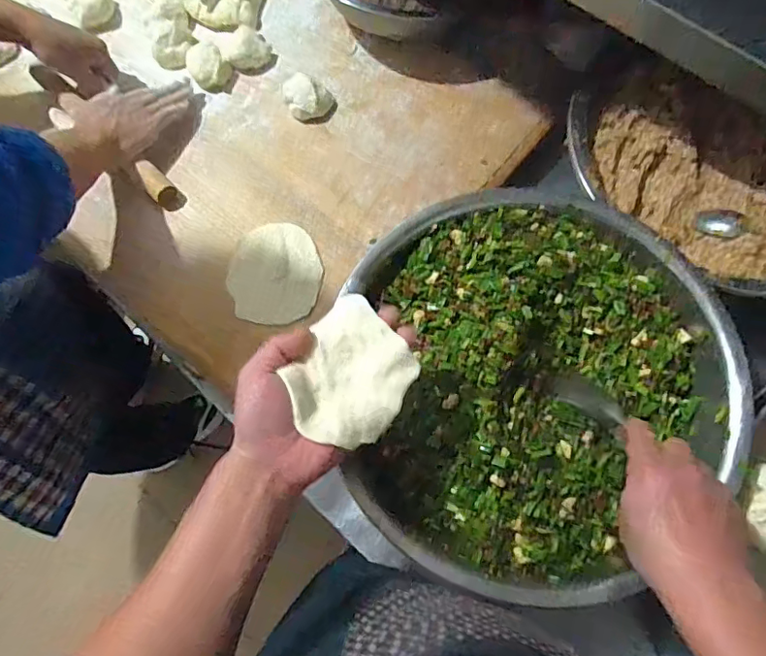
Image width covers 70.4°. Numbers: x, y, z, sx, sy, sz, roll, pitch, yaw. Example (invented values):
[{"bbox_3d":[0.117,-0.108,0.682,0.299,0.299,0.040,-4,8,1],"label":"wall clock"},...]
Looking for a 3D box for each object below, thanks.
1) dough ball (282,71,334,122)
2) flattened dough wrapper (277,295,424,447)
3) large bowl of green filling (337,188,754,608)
[{"bbox_3d":[-0.099,-0.305,0.717,0.056,0.026,0.064,-21,72,-4],"label":"dough ball"},{"bbox_3d":[-0.029,0.034,0.428,0.094,0.023,0.100,-1,71,2],"label":"flattened dough wrapper"},{"bbox_3d":[0.142,0.052,0.550,0.380,0.094,0.389,-1,71,2],"label":"large bowl of green filling"}]

